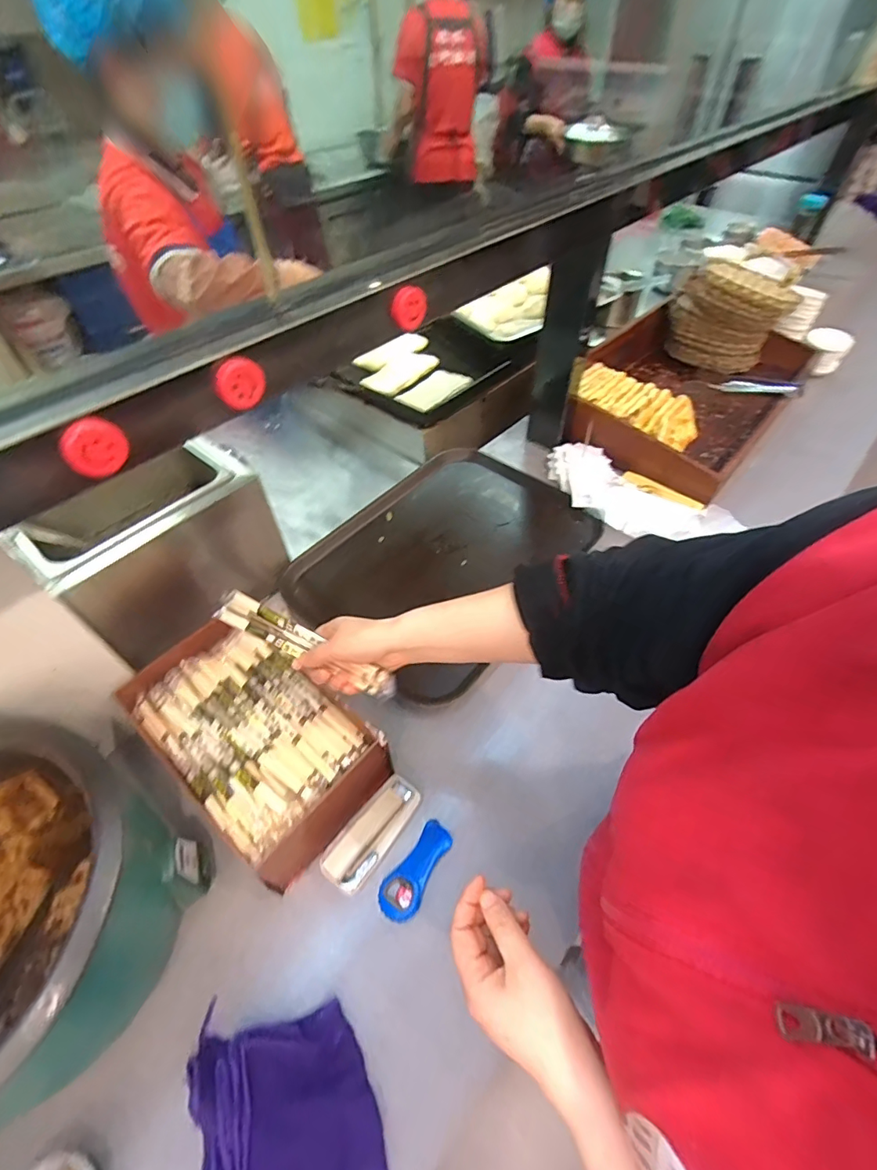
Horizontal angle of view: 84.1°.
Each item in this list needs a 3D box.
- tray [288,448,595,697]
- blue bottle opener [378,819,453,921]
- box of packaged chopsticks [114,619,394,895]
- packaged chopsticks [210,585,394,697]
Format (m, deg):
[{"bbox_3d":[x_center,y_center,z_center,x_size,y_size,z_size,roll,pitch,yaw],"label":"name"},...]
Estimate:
[{"bbox_3d":[0.012,-0.078,0.862,0.374,0.051,0.492,32,58,24],"label":"tray"},{"bbox_3d":[-0.025,0.319,0.548,0.045,0.016,0.105,27,56,21],"label":"blue bottle opener"},{"bbox_3d":[-0.224,0.184,0.601,0.289,0.094,0.177,33,59,25],"label":"box of packaged chopsticks"},{"bbox_3d":[-0.150,0.062,0.528,0.237,0.022,0.031,23,55,20],"label":"packaged chopsticks"}]

